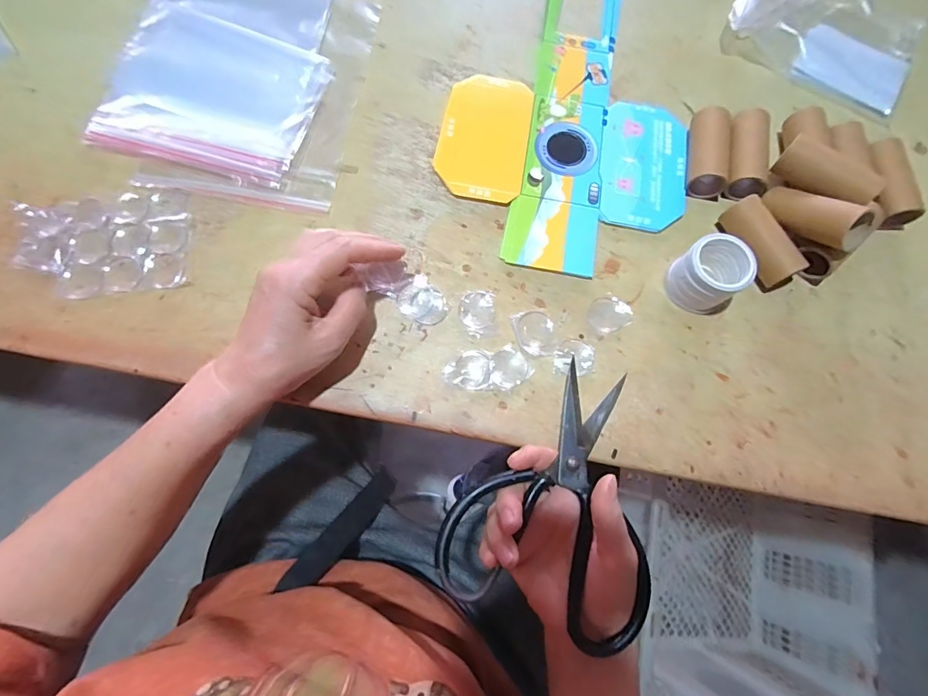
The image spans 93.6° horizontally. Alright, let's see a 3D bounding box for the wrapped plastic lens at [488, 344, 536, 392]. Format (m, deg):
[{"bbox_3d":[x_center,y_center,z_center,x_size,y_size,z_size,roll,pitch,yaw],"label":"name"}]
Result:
[{"bbox_3d":[0.034,0.016,0.337,0.032,0.004,0.030,-36,79,-11],"label":"wrapped plastic lens"}]

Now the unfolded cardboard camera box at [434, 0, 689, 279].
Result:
[{"bbox_3d":[0.099,-0.230,0.408,0.216,0.007,0.343,10,74,1],"label":"unfolded cardboard camera box"}]

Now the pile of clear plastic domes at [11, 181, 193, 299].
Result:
[{"bbox_3d":[-0.293,-0.088,0.355,0.129,0.006,0.094,-7,75,-4],"label":"pile of clear plastic domes"}]

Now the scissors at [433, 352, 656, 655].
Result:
[{"bbox_3d":[0.069,0.100,0.304,0.135,0.021,0.166,21,75,4],"label":"scissors"}]

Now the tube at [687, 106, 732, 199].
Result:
[{"bbox_3d":[0.216,-0.173,0.383,0.030,0.024,0.076,11,74,1],"label":"tube"}]

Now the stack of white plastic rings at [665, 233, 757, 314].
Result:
[{"bbox_3d":[0.191,-0.057,0.342,0.042,0.051,0.047,-32,78,-10],"label":"stack of white plastic rings"}]

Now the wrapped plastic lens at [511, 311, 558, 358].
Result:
[{"bbox_3d":[0.058,-0.012,0.347,0.031,0.004,0.039,-20,76,-7],"label":"wrapped plastic lens"}]

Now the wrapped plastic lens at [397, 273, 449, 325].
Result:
[{"bbox_3d":[-0.033,-0.037,0.350,0.040,0.004,0.034,42,77,9],"label":"wrapped plastic lens"}]

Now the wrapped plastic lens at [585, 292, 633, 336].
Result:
[{"bbox_3d":[0.119,-0.028,0.355,0.037,0.004,0.031,-25,77,-9],"label":"wrapped plastic lens"}]

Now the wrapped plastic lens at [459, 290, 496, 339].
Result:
[{"bbox_3d":[0.011,-0.028,0.349,0.028,0.004,0.040,2,75,-2],"label":"wrapped plastic lens"}]

